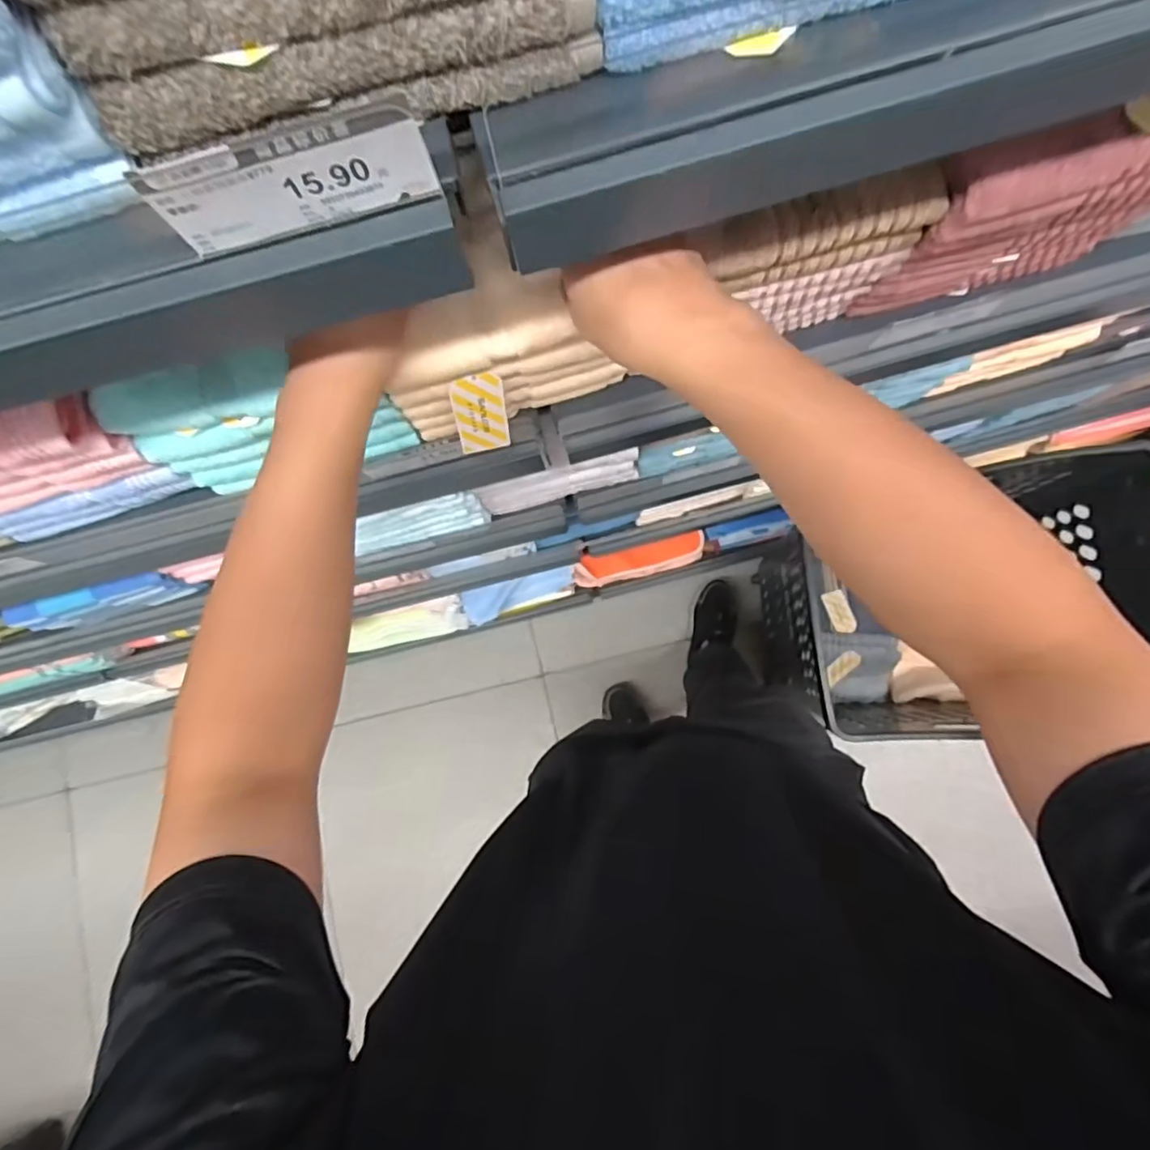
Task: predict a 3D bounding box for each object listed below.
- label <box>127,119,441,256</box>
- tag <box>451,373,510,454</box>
[{"bbox_3d":[-0.102,-0.143,0.219,0.097,0.037,0.004,-14,81,1],"label":"label"},{"bbox_3d":[-0.071,-0.120,0.452,0.037,0.078,0.004,-11,63,-7],"label":"tag"}]

